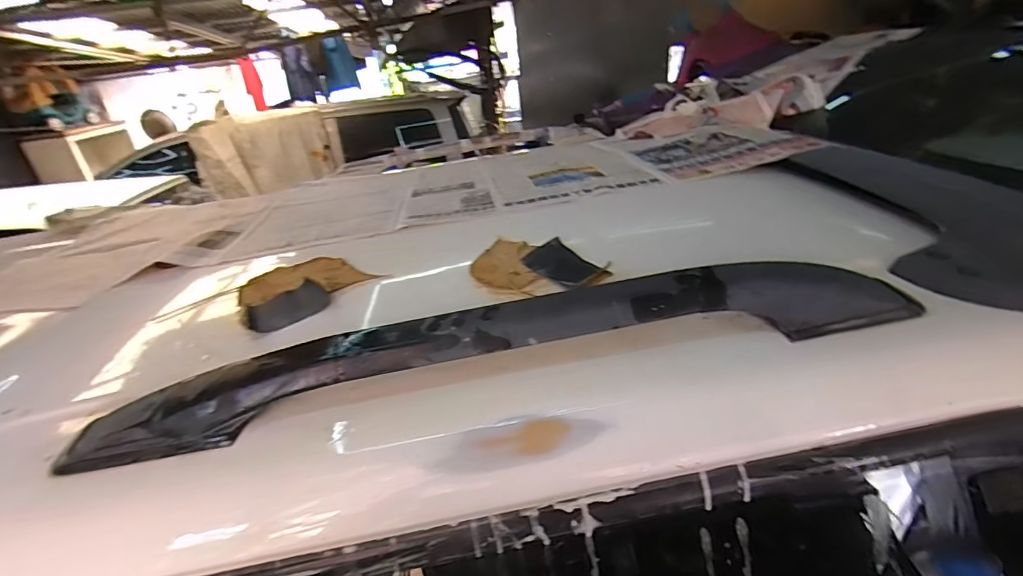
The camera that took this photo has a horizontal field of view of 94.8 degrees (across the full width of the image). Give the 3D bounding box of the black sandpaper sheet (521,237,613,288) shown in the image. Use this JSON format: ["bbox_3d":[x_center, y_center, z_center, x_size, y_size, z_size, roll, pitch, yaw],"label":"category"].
[{"bbox_3d":[0.067,-0.033,0.604,0.068,0.014,0.116,-21,30,-24],"label":"black sandpaper sheet"}]

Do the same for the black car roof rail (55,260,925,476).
[{"bbox_3d":[-0.008,0.058,0.454,0.805,0.070,0.067,-8,27,-2],"label":"black car roof rail"}]

